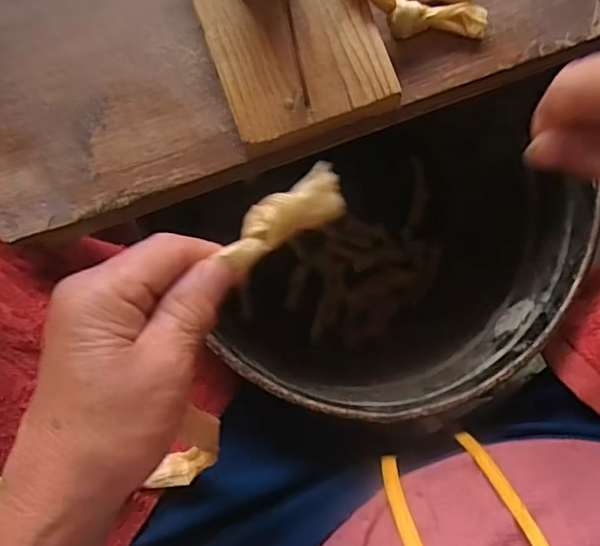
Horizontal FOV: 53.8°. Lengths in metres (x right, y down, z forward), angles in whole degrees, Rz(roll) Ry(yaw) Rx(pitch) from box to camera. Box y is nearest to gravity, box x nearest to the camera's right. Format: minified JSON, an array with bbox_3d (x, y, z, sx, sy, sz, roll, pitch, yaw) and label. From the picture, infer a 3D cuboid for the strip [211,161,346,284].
[{"bbox_3d":[-0.005,-0.026,0.270,0.066,0.012,0.025,-37,89,-26],"label":"strip"}]

